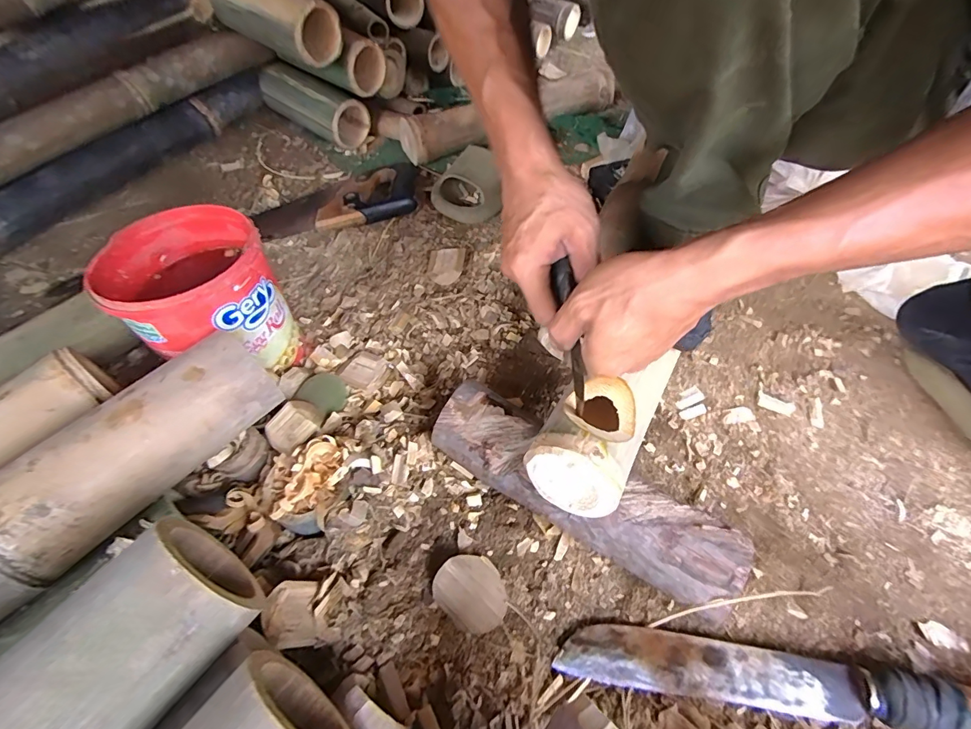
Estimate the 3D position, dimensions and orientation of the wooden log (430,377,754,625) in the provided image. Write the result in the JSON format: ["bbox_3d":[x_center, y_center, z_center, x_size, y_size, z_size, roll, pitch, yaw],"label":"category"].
[{"bbox_3d":[0.079,0.109,0.391,0.271,0.056,0.070,28,61,20],"label":"wooden log"}]

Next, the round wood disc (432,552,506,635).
[{"bbox_3d":[-0.010,0.183,0.361,0.058,0.020,0.051,37,64,24],"label":"round wood disc"}]

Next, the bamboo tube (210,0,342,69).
[{"bbox_3d":[-0.303,-0.497,0.629,0.201,0.085,0.089,36,64,24],"label":"bamboo tube"}]

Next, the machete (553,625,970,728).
[{"bbox_3d":[0.229,0.227,0.316,0.347,0.035,0.043,7,56,7],"label":"machete"}]

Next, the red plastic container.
[{"bbox_3d":[-0.280,-0.059,0.462,0.139,0.157,0.140,-1,55,1],"label":"red plastic container"}]

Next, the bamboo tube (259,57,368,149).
[{"bbox_3d":[-0.292,-0.434,0.740,0.187,0.071,0.075,32,61,6],"label":"bamboo tube"}]

